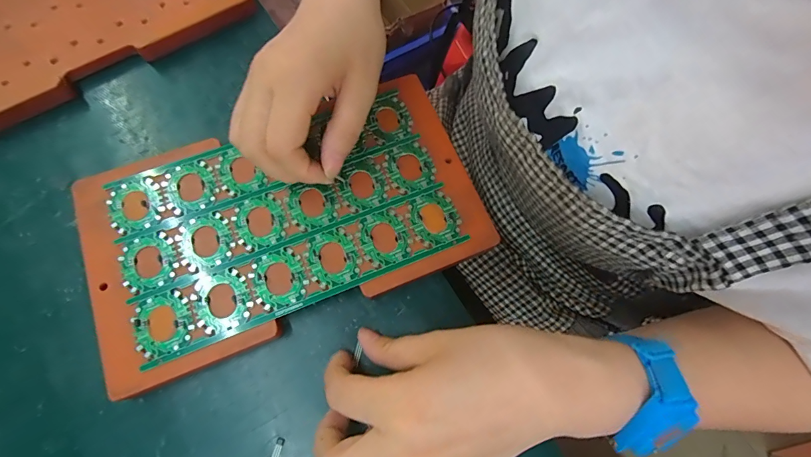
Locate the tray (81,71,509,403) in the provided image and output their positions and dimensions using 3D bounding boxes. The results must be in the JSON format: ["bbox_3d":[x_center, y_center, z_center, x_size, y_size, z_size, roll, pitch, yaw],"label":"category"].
[{"bbox_3d":[-0.077,-0.008,0.248,0.238,0.014,0.136,-21,74,-10],"label":"tray"}]

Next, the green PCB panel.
[{"bbox_3d":[-0.076,-0.010,0.246,0.200,0.008,0.119,-22,76,-7],"label":"green PCB panel"}]

